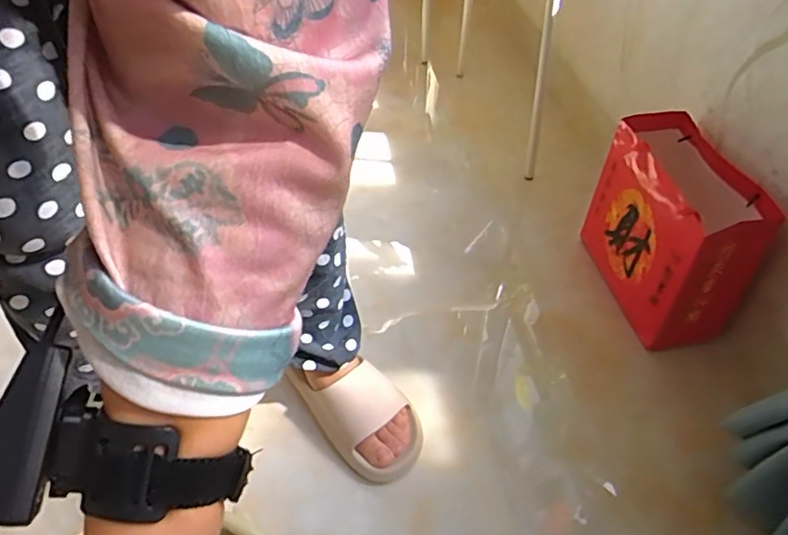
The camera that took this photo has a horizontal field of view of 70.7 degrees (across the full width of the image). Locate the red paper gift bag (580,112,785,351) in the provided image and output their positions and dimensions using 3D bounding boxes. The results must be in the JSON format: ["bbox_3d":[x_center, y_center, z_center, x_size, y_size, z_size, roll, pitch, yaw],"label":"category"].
[{"bbox_3d":[0.402,-0.050,0.836,0.130,0.238,0.285,-5,45,-5],"label":"red paper gift bag"}]

